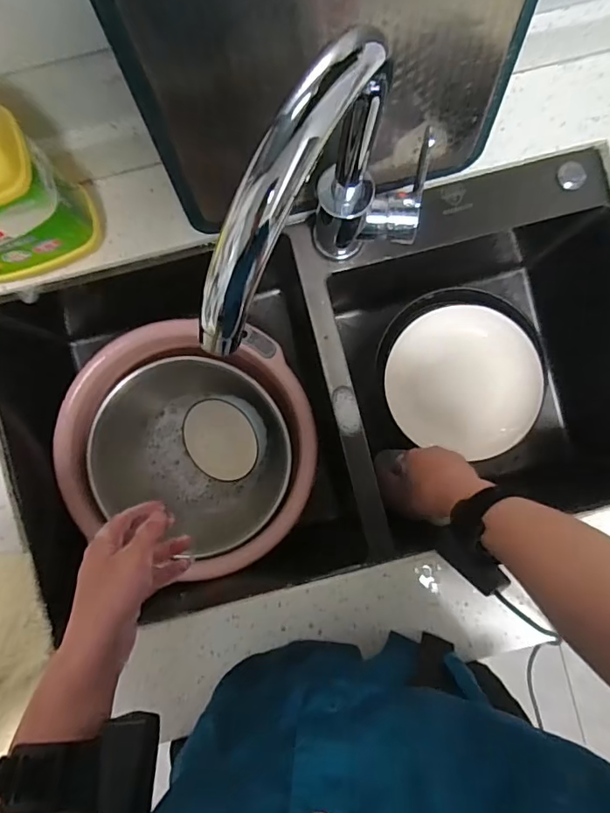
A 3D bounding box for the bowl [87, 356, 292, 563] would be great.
[{"bbox_3d":[-0.134,0.049,0.654,0.232,0.103,0.203,23,89,-1],"label":"bowl"}]

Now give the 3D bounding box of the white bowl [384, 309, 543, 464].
[{"bbox_3d":[0.189,-0.032,0.612,0.174,0.038,0.174,2,98,14],"label":"white bowl"}]

